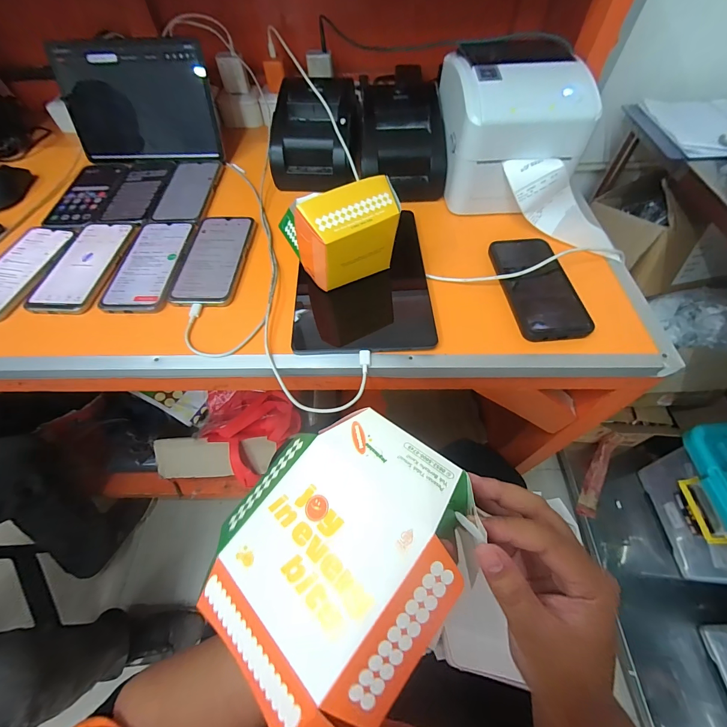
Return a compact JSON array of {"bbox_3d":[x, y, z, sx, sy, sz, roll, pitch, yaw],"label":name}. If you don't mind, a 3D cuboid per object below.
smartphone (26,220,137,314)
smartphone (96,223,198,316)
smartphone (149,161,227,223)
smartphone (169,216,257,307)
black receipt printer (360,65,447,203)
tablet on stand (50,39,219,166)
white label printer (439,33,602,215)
[{"bbox_3d":[-0.385,-0.141,0.477,0.087,0.009,0.175,3,58,3],"label":"smartphone"},{"bbox_3d":[-0.291,-0.140,0.472,0.088,0.008,0.169,-1,58,1],"label":"smartphone"},{"bbox_3d":[-0.287,-0.281,0.559,0.085,0.005,0.167,0,58,1],"label":"smartphone"},{"bbox_3d":[-0.204,-0.148,0.473,0.084,0.012,0.171,0,58,1],"label":"smartphone"},{"bbox_3d":[0.057,-0.351,0.540,0.129,0.100,0.160,-4,58,-1],"label":"black receipt printer"},{"bbox_3d":[-0.380,-0.443,0.587,0.256,0.164,0.045,2,41,2],"label":"tablet on stand"},{"bbox_3d":[0.207,-0.339,0.503,0.170,0.155,0.202,-2,58,0],"label":"white label printer"}]

